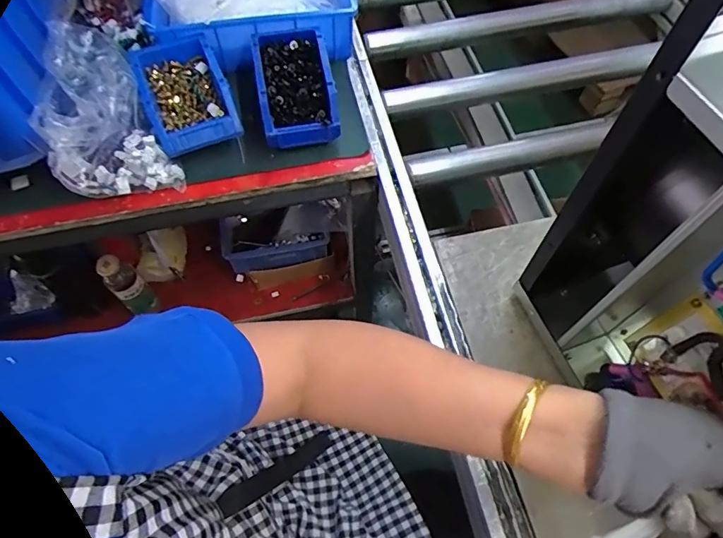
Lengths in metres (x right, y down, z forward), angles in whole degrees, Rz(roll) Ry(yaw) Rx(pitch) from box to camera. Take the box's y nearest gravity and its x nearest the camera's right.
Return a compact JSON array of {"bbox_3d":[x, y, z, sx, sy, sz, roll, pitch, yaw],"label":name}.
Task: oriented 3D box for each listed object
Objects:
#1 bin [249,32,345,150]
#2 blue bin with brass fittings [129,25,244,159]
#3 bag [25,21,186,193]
[{"bbox_3d":[-0.090,-0.257,0.631,0.098,0.060,0.176,-9,63,-2],"label":"bin"},{"bbox_3d":[-0.236,-0.238,0.625,0.113,0.063,0.160,-19,64,-7],"label":"blue bin with brass fittings"},{"bbox_3d":[-0.351,-0.205,0.596,0.129,0.088,0.268,-27,65,-11],"label":"bag"}]

